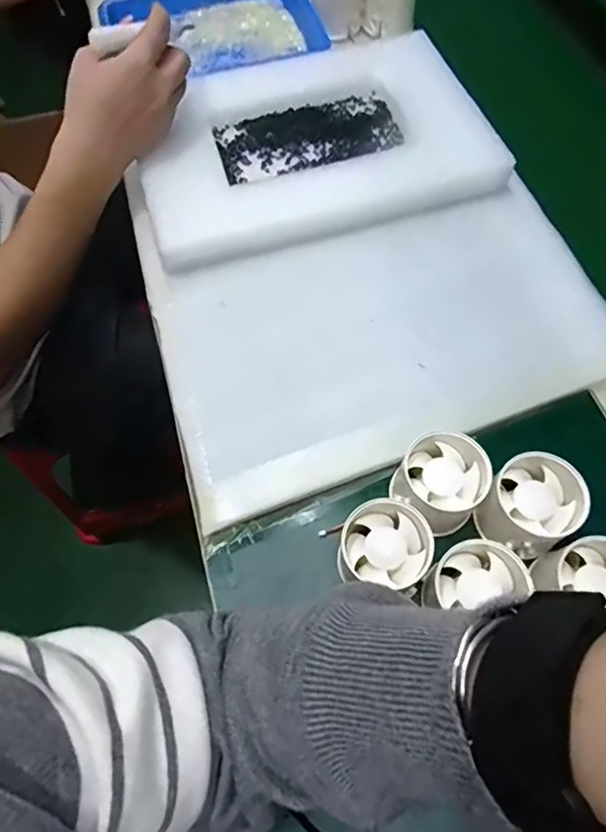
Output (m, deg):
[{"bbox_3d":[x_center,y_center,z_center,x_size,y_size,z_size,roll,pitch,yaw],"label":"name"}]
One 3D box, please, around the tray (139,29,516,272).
[{"bbox_3d":[0.010,-0.243,0.476,0.295,0.039,0.207,-14,64,-5],"label":"tray"}]

